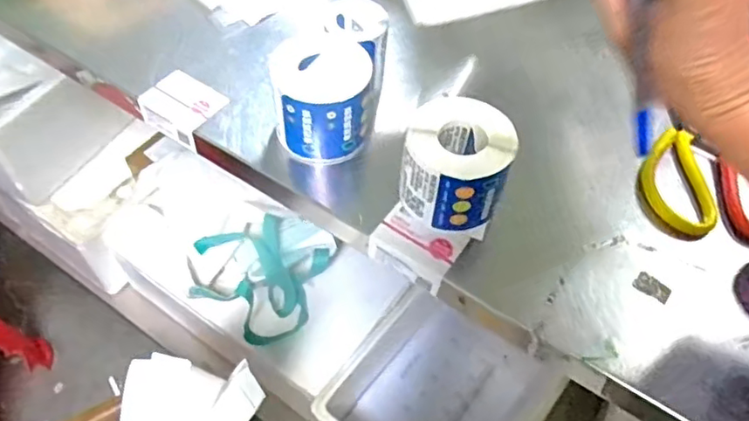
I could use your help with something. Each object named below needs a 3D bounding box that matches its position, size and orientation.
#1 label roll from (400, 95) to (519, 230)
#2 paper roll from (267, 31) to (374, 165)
[{"bbox_3d":[0.059,-0.034,0.428,0.069,0.061,0.072,1,55,-2],"label":"label roll"},{"bbox_3d":[-0.042,-0.089,0.475,0.073,0.062,0.080,1,55,-2],"label":"paper roll"}]

